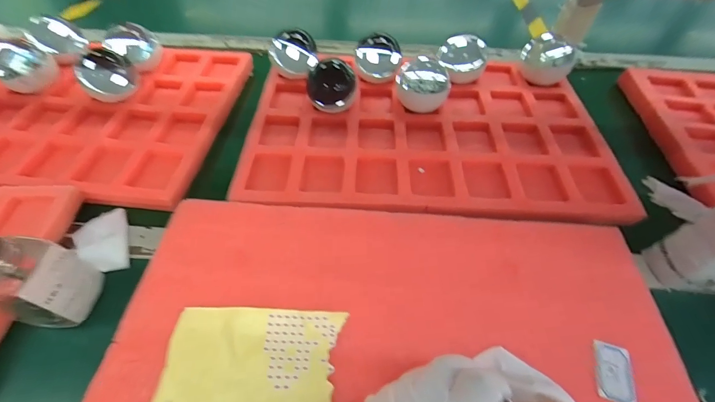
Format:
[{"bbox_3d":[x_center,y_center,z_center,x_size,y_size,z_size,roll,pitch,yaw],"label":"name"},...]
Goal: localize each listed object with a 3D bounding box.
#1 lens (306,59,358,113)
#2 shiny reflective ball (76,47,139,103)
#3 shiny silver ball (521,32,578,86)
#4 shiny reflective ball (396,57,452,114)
[{"bbox_3d":[-0.038,-0.167,0.482,0.075,0.058,0.065,-2,54,-2],"label":"lens"},{"bbox_3d":[-0.376,-0.187,0.486,0.065,0.064,0.068,0,54,0],"label":"shiny reflective ball"},{"bbox_3d":[0.307,-0.222,0.524,0.071,0.063,0.064,-2,54,-2],"label":"shiny silver ball"},{"bbox_3d":[0.096,-0.168,0.477,0.078,0.069,0.071,9,55,6],"label":"shiny reflective ball"}]

